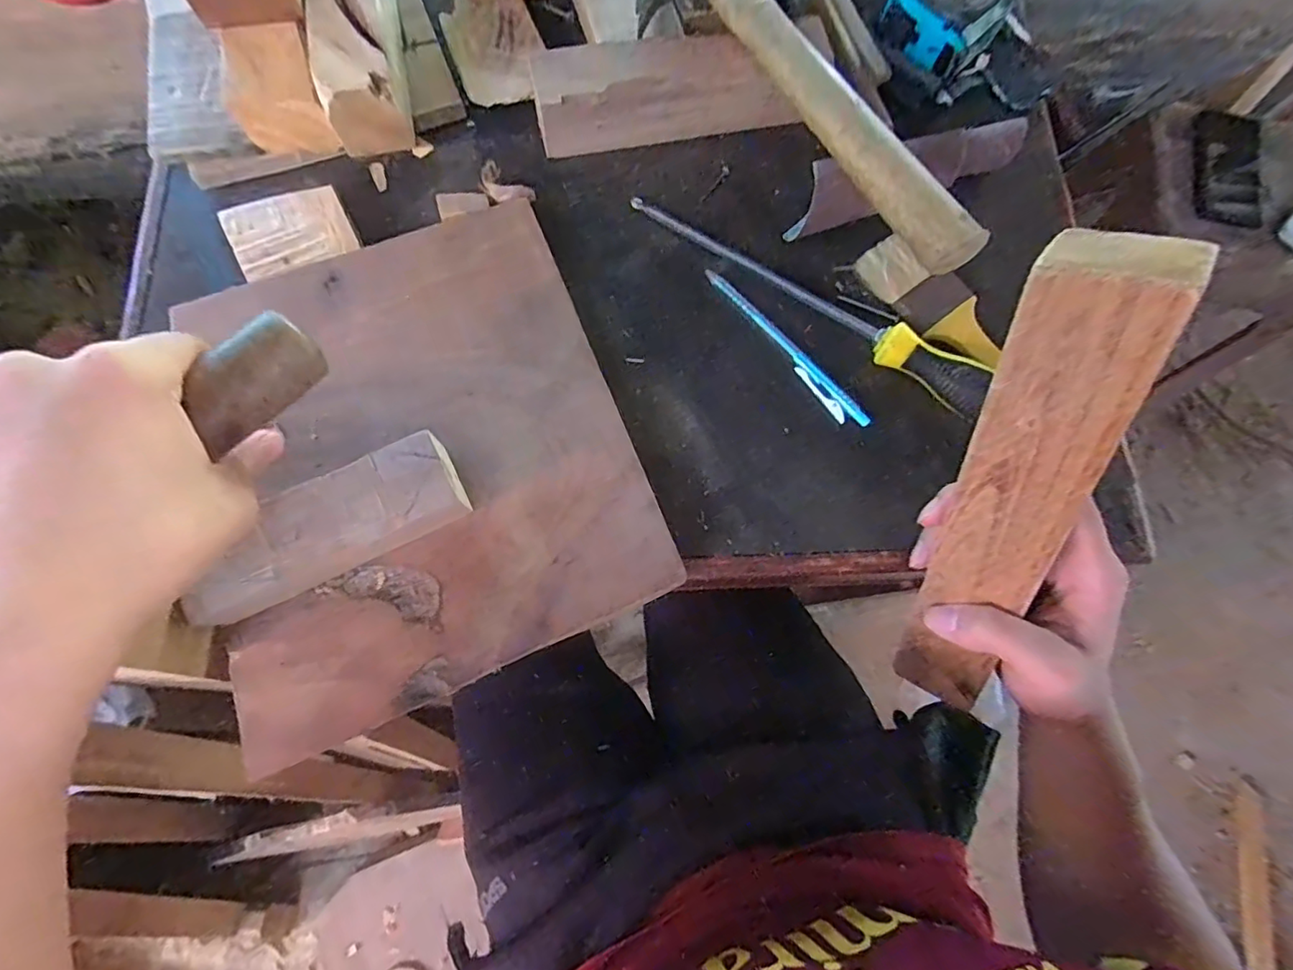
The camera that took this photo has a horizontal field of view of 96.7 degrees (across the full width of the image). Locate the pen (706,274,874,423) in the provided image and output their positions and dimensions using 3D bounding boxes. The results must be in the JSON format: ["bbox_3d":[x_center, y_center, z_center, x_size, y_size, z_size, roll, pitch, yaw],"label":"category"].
[{"bbox_3d":[0.088,-0.086,0.362,0.012,0.012,0.135,-39,81,-11],"label":"pen"}]

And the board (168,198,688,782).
[{"bbox_3d":[-0.126,-0.021,0.316,0.219,0.016,0.254,-21,76,-8],"label":"board"}]

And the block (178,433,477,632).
[{"bbox_3d":[-0.153,0.023,0.288,0.127,0.033,0.047,-26,79,-8],"label":"block"}]

